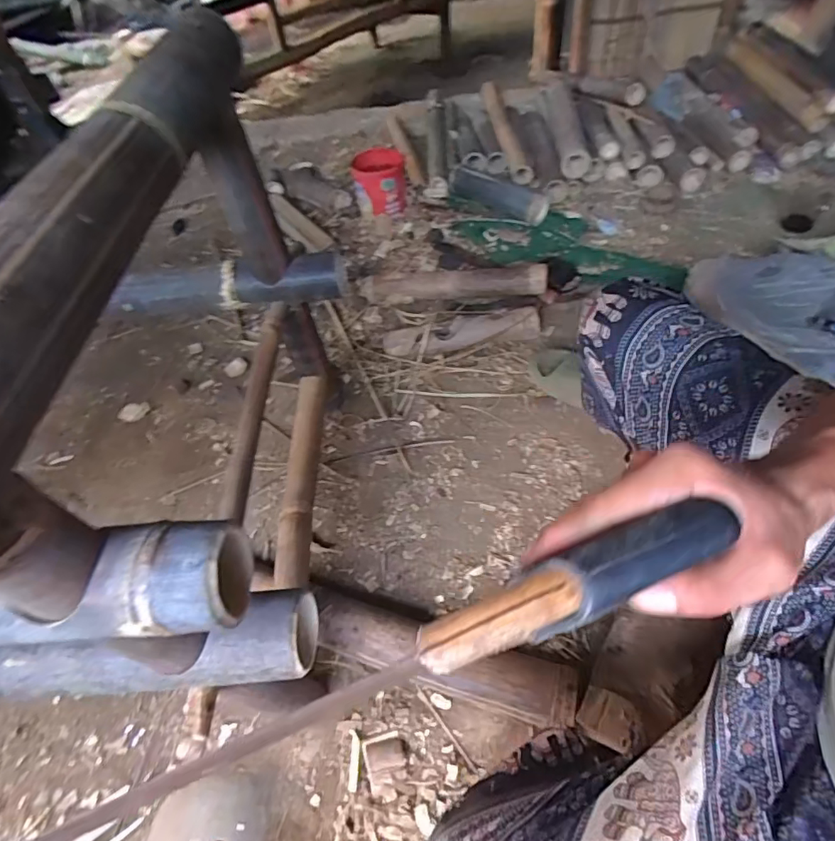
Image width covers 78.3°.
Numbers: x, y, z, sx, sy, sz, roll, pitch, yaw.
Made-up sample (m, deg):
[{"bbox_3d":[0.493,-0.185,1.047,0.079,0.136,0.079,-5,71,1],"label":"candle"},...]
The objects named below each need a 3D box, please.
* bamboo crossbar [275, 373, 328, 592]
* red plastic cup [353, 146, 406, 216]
[{"bbox_3d":[-0.177,0.084,0.794,0.049,0.037,0.386,-6,50,3],"label":"bamboo crossbar"},{"bbox_3d":[-0.097,-0.631,1.360,0.131,0.136,0.151,-6,50,3],"label":"red plastic cup"}]

